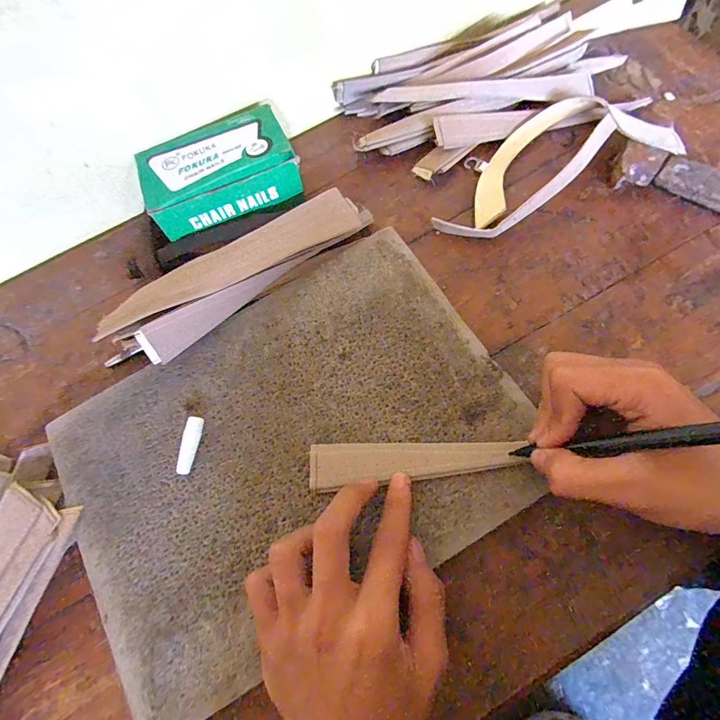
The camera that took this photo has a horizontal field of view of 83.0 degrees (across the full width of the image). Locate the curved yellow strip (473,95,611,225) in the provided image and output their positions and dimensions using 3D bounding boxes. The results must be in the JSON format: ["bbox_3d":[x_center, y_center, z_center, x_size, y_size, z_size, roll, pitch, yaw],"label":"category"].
[{"bbox_3d":[0.135,-0.168,0.340,0.137,0.010,0.049,-45,56,0],"label":"curved yellow strip"}]

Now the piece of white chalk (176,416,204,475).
[{"bbox_3d":[-0.112,0.056,0.268,0.010,0.010,0.037,10,70,7],"label":"piece of white chalk"}]

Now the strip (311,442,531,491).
[{"bbox_3d":[0.034,0.063,0.252,0.130,0.005,0.025,-4,69,2],"label":"strip"}]

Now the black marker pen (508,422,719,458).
[{"bbox_3d":[0.132,0.039,0.195,0.014,0.134,0.008,16,65,-34],"label":"black marker pen"}]

